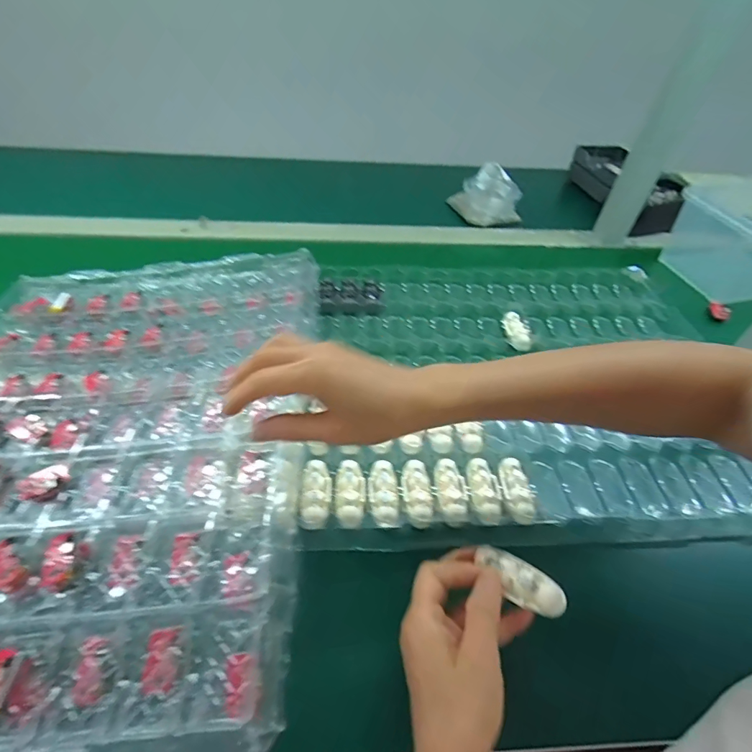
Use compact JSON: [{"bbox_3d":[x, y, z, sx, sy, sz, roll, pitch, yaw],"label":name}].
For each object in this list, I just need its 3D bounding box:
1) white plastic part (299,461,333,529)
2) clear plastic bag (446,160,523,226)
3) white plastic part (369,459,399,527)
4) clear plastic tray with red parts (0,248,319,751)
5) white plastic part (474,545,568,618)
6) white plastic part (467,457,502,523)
[{"bbox_3d":[-0.053,0.104,0.384,0.026,0.009,0.065,1,47,-3],"label":"white plastic part"},{"bbox_3d":[0.192,-0.318,0.756,0.092,0.074,0.103,-17,51,-18],"label":"clear plastic bag"},{"bbox_3d":[0.006,0.105,0.390,0.025,0.008,0.060,-2,47,-6],"label":"white plastic part"},{"bbox_3d":[-0.260,0.044,0.390,0.381,0.050,0.475,0,47,-4],"label":"clear plastic tray with red parts"},{"bbox_3d":[0.096,0.135,0.289,0.024,0.014,0.061,-33,41,-29],"label":"white plastic part"},{"bbox_3d":[0.100,0.104,0.398,0.024,0.010,0.062,1,47,-3],"label":"white plastic part"}]

